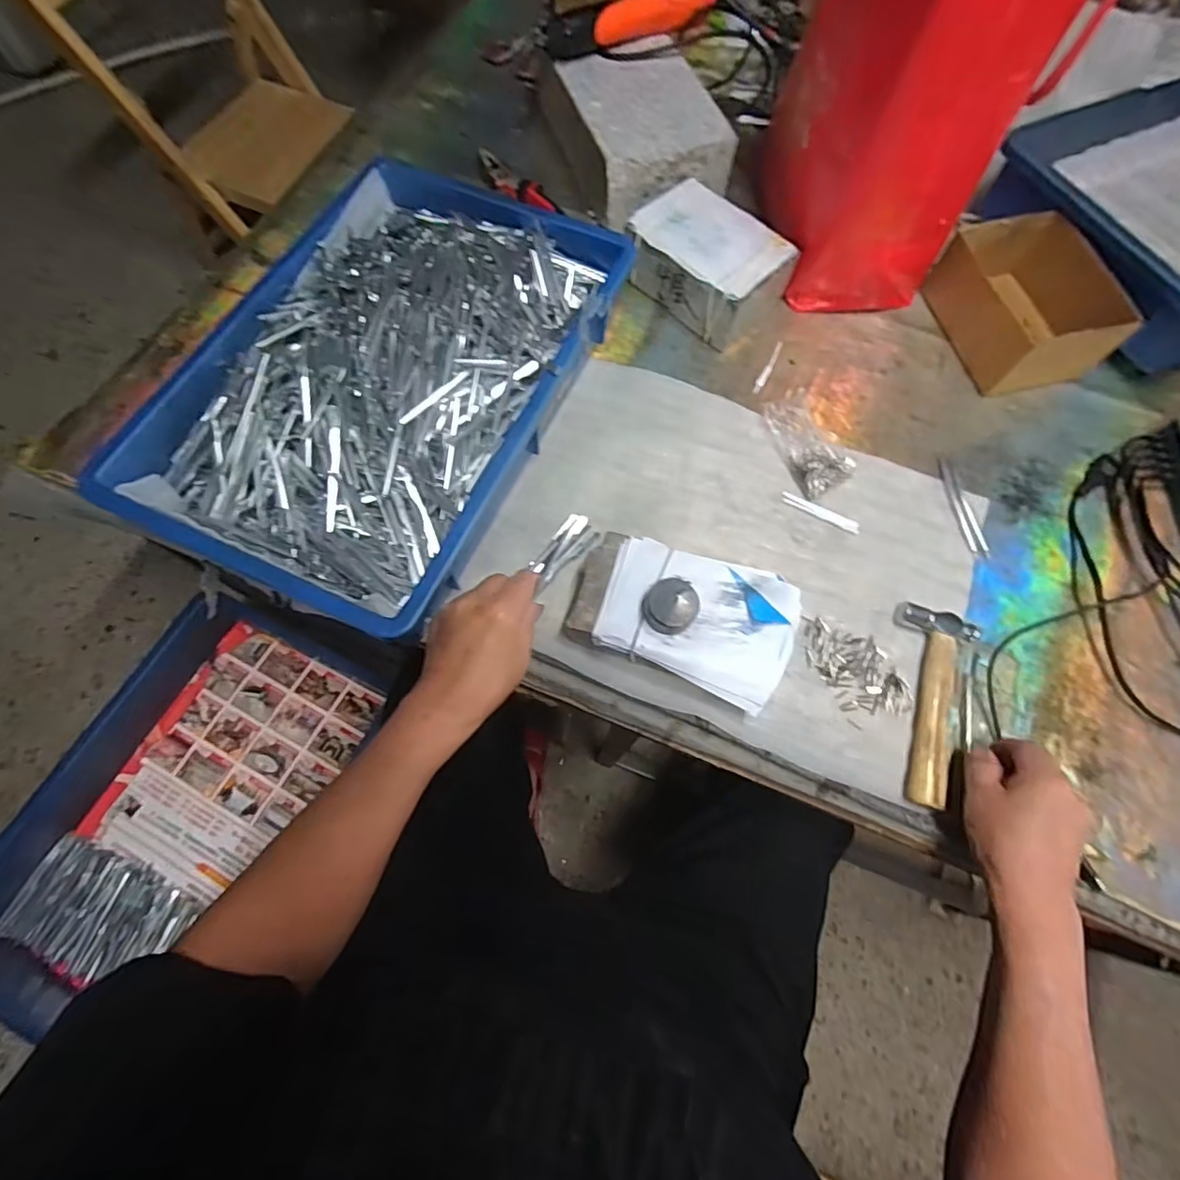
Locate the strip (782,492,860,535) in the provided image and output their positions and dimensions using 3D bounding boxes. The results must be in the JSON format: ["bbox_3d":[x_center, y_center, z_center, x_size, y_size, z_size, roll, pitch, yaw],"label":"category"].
[{"bbox_3d":[0.211,-0.071,0.511,0.073,0.004,0.012,26,72,8],"label":"strip"}]

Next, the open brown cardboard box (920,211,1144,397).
[{"bbox_3d":[0.428,-0.283,0.559,0.111,0.075,0.161,-16,71,-7],"label":"open brown cardboard box"}]

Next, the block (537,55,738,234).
[{"bbox_3d":[0.054,-0.503,0.627,0.140,0.086,0.186,-21,72,-9],"label":"block"}]

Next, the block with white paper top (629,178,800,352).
[{"bbox_3d":[0.120,-0.335,0.579,0.151,0.066,0.105,42,74,13],"label":"block with white paper top"}]

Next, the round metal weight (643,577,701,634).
[{"bbox_3d":[0.062,0.012,0.425,0.039,0.021,0.038,0,70,-1],"label":"round metal weight"}]

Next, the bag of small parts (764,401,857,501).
[{"bbox_3d":[0.201,-0.136,0.522,0.057,0.024,0.096,-37,89,-13],"label":"bag of small parts"}]

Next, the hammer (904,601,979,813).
[{"bbox_3d":[0.276,0.092,0.445,0.052,0.021,0.155,12,70,3],"label":"hammer"}]

